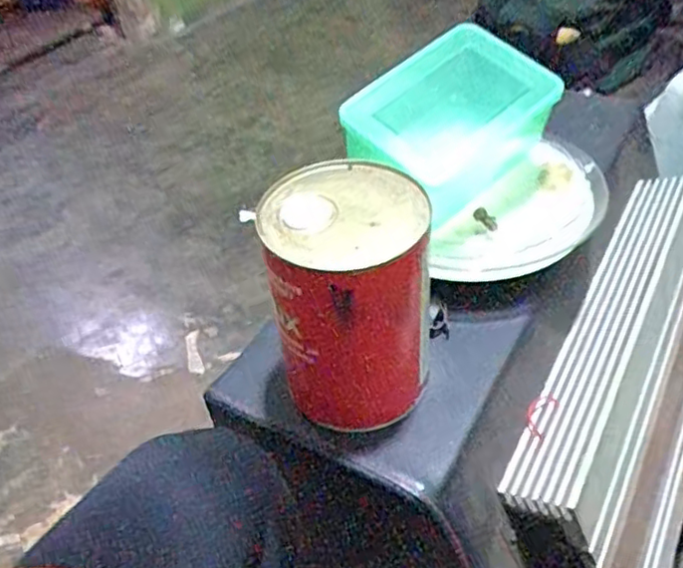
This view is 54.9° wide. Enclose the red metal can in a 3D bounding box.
[{"bbox_3d":[0.008,0.011,0.419,0.095,0.145,0.098,3,45,10],"label":"red metal can"}]

